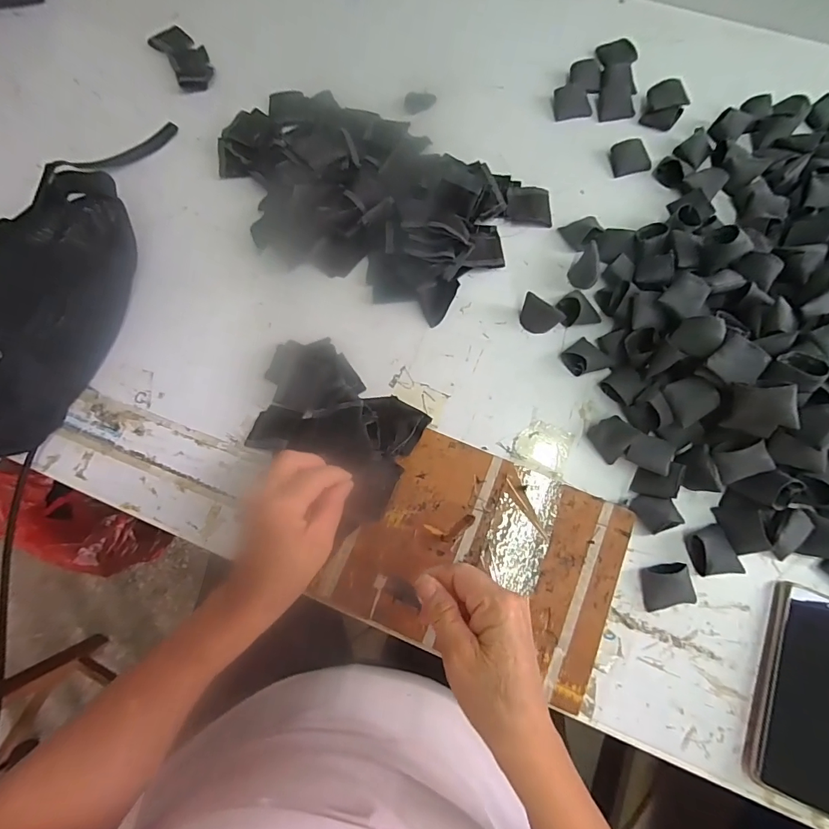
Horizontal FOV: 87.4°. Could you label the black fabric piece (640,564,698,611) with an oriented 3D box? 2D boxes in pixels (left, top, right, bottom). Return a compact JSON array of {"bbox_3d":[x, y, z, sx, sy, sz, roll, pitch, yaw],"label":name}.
[{"bbox_3d":[0.223,0.151,0.380,0.042,0.016,0.036,-12,74,-3],"label":"black fabric piece"}]

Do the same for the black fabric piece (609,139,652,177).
[{"bbox_3d":[0.257,-0.305,0.515,0.048,0.015,0.038,-15,74,-4],"label":"black fabric piece"}]

